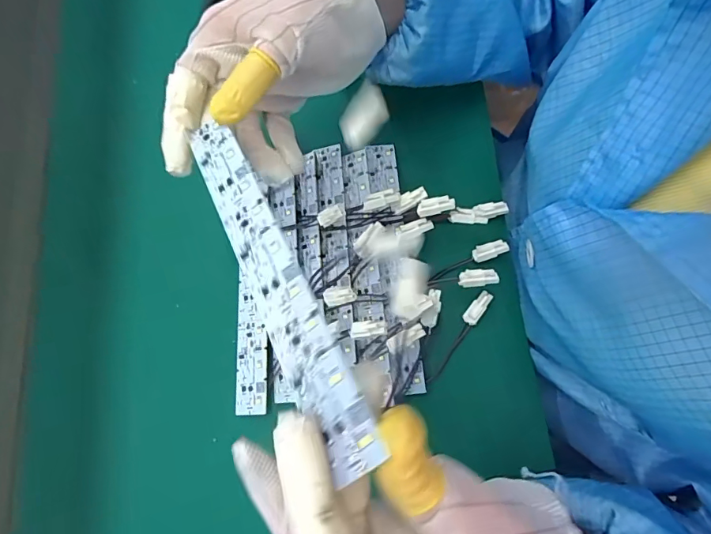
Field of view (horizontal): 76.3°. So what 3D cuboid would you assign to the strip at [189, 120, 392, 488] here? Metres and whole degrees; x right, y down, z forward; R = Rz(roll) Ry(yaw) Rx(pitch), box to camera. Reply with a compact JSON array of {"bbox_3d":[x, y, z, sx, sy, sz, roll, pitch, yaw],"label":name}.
[{"bbox_3d":[-0.038,-0.002,0.193,0.024,0.004,0.181,-36,59,8],"label":"strip"}]

